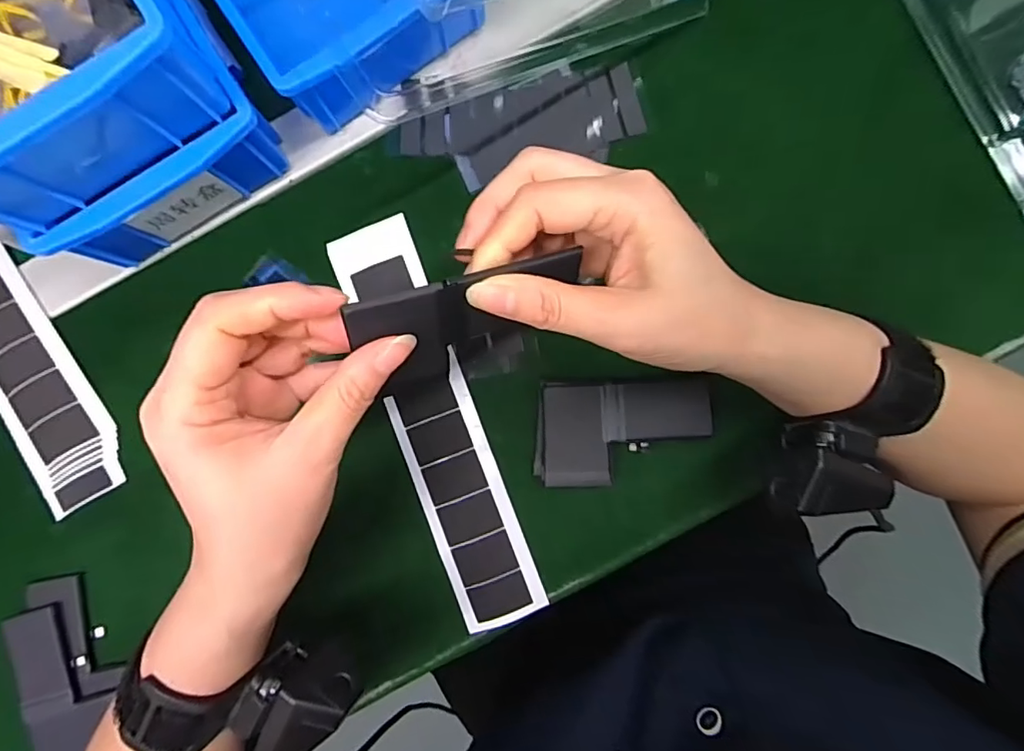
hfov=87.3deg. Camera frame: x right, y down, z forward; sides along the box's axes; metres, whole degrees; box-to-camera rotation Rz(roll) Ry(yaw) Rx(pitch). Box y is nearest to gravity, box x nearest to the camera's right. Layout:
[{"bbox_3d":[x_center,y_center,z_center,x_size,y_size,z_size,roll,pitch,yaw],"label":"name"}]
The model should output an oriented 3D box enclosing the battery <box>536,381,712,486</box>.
[{"bbox_3d":[0.064,0.033,0.312,0.097,0.015,0.058,-1,88,2],"label":"battery"}]

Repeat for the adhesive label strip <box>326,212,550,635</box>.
[{"bbox_3d":[-0.045,0.027,0.321,0.049,0.004,0.247,-21,87,1],"label":"adhesive label strip"}]

